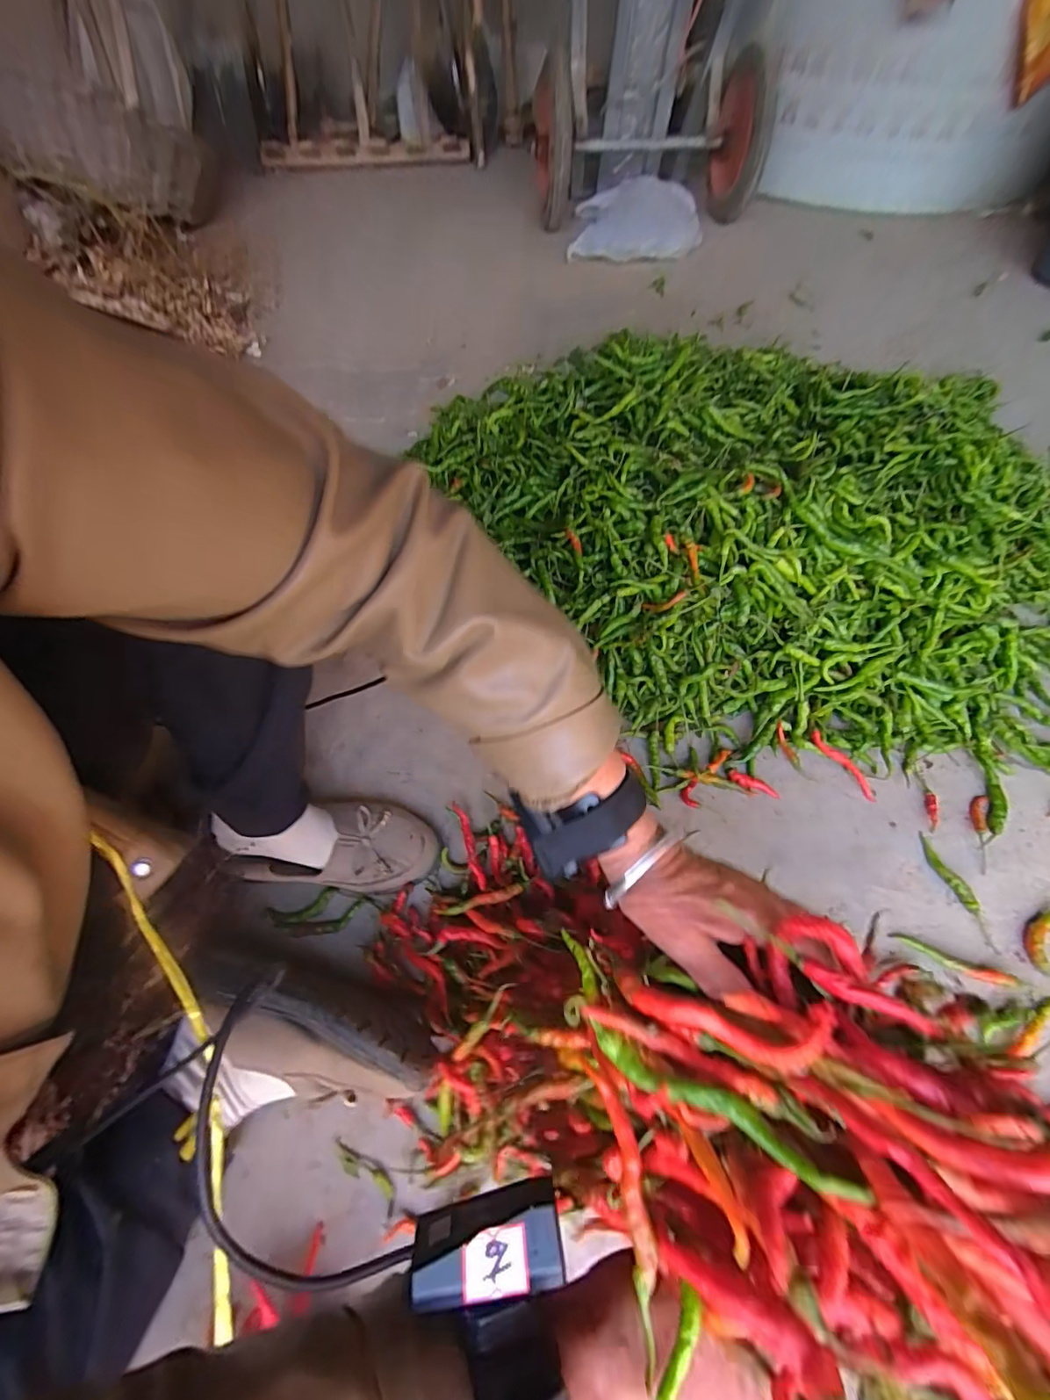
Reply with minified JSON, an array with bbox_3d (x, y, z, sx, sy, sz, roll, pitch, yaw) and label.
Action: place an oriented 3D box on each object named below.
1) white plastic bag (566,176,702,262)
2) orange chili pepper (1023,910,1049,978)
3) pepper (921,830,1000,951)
[{"bbox_3d":[0.276,-1.185,1.263,0.310,0.100,0.272,11,61,5],"label":"white plastic bag"},{"bbox_3d":[0.502,0.228,0.486,0.039,0.018,0.079,20,62,10],"label":"orange chili pepper"},{"bbox_3d":[0.439,0.192,0.516,0.018,0.011,0.116,-18,63,-11],"label":"pepper"}]

